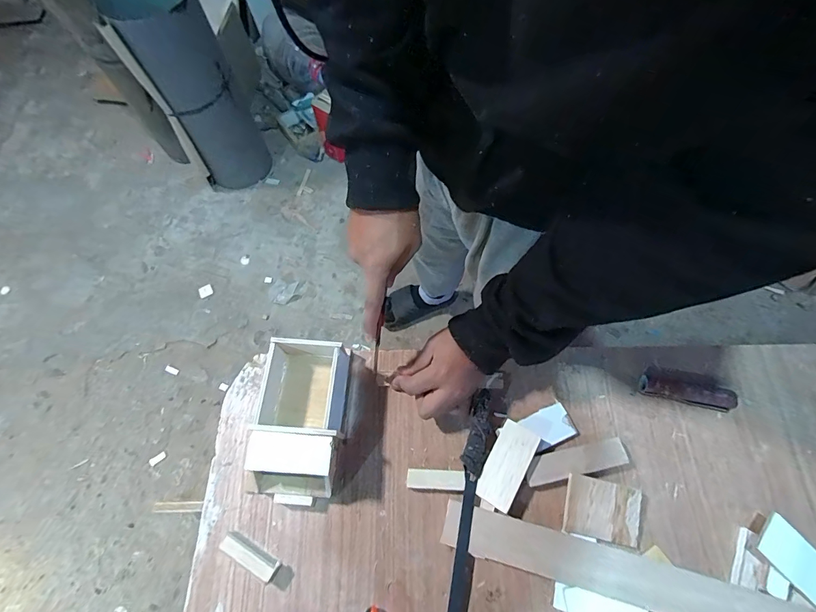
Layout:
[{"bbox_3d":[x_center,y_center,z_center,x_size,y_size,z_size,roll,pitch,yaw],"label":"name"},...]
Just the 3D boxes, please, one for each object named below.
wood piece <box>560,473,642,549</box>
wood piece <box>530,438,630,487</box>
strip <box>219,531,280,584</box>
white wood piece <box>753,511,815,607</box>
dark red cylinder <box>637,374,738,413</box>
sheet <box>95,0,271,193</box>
[{"bbox_3d":[0.203,0.214,0.406,0.074,0.014,0.057,12,66,7],"label":"wood piece"},{"bbox_3d":[0.184,0.171,0.427,0.114,0.017,0.027,-11,66,-4],"label":"wood piece"},{"bbox_3d":[-0.161,0.257,0.396,0.063,0.019,0.018,25,69,12],"label":"strip"},{"bbox_3d":[0.386,0.255,0.374,0.042,0.009,0.099,-40,75,-13],"label":"white wood piece"},{"bbox_3d":[0.325,0.100,0.452,0.097,0.025,0.030,12,66,7],"label":"dark red cylinder"},{"bbox_3d":[-0.687,-0.689,1.288,0.254,0.674,0.266,-27,67,-9],"label":"sheet"}]

